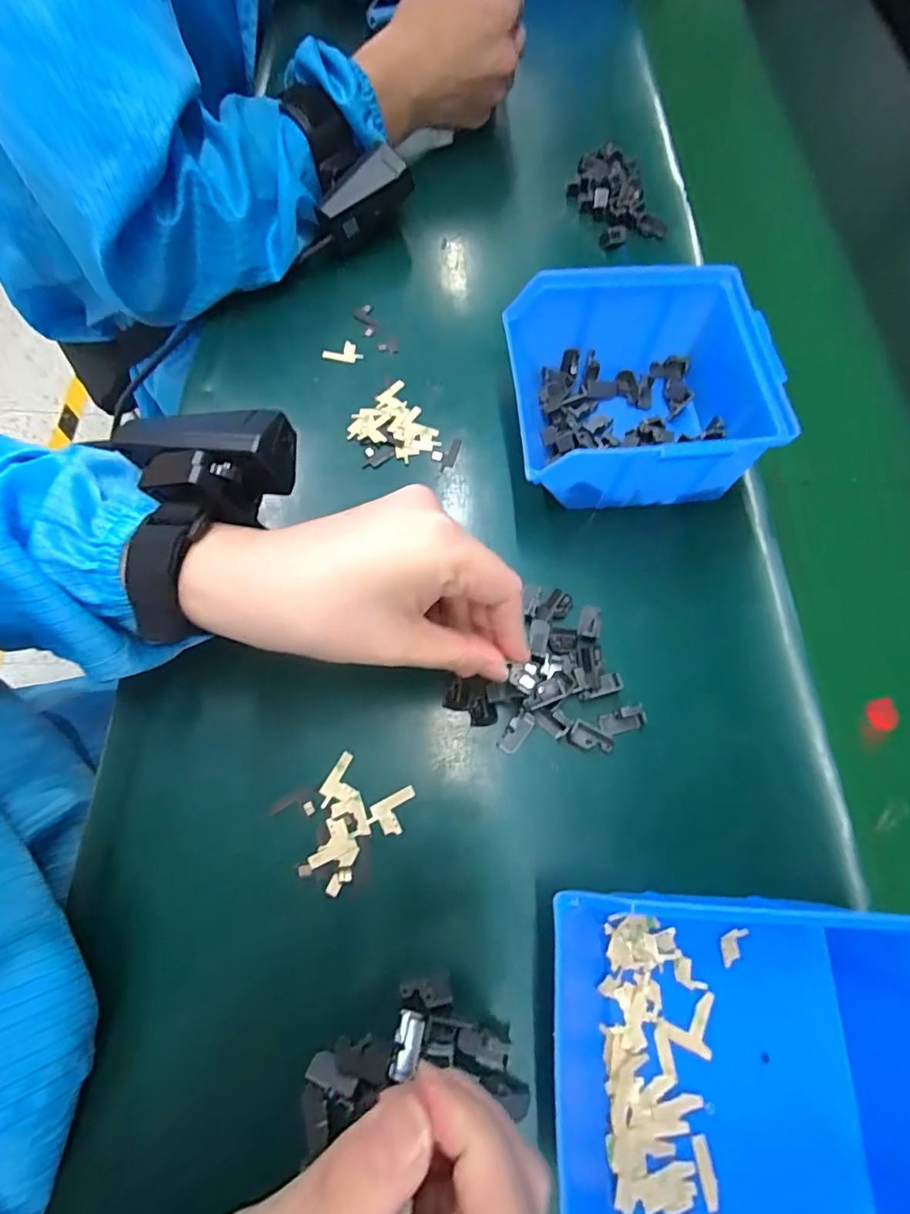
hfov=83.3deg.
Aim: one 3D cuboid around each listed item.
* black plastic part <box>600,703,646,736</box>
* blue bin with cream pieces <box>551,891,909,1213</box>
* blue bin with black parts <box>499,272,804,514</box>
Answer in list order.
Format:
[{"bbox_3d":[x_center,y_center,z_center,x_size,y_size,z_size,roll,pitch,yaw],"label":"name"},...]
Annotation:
[{"bbox_3d":[0.085,0.058,0.260,0.020,0.012,0.011,-13,69,-8],"label":"black plastic part"},{"bbox_3d":[0.106,0.174,0.184,0.133,0.065,0.125,3,68,-2],"label":"blue bin with cream pieces"},{"bbox_3d":[0.105,-0.122,0.291,0.140,0.055,0.125,0,68,-3],"label":"blue bin with black parts"}]

